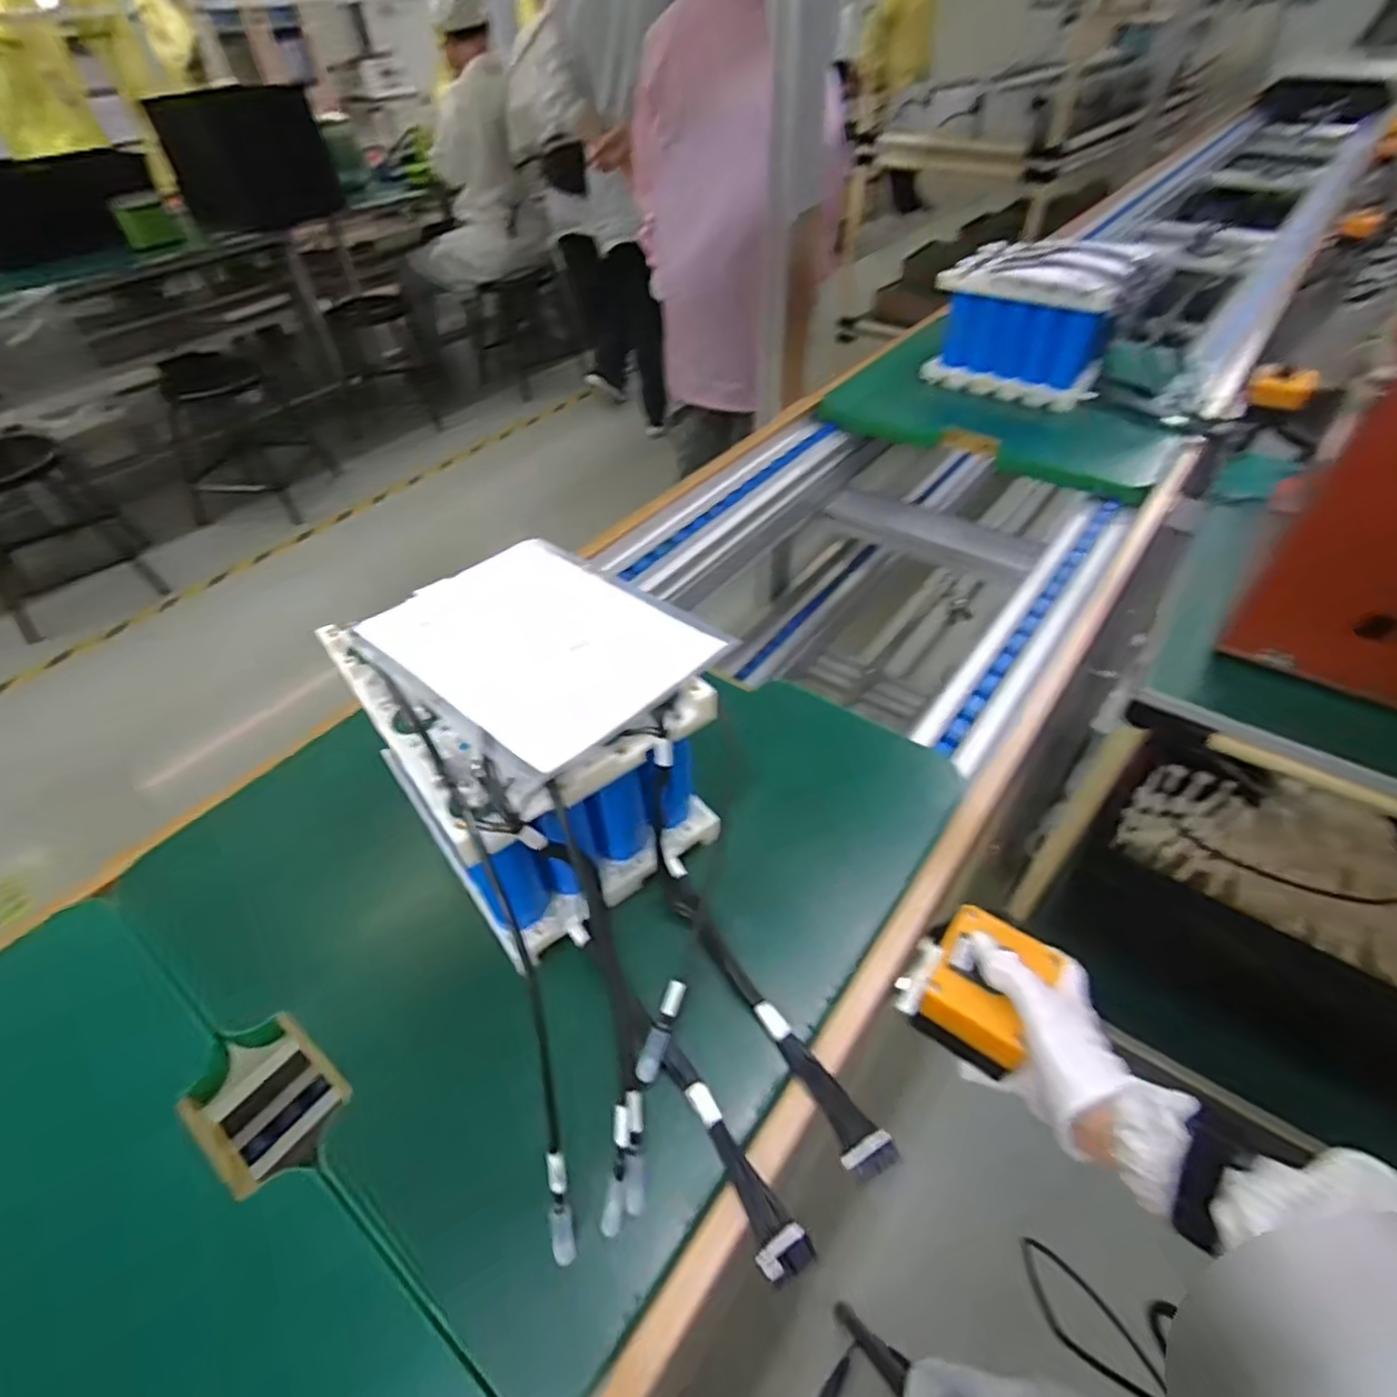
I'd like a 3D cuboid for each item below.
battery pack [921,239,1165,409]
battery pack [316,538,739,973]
[{"bbox_3d":[0.474,-0.525,0.978,0.238,0.161,0.160,29,53,27],"label":"battery pack"},{"bbox_3d":[-0.105,0.023,0.501,0.194,0.156,0.214,-31,52,-25],"label":"battery pack"}]

